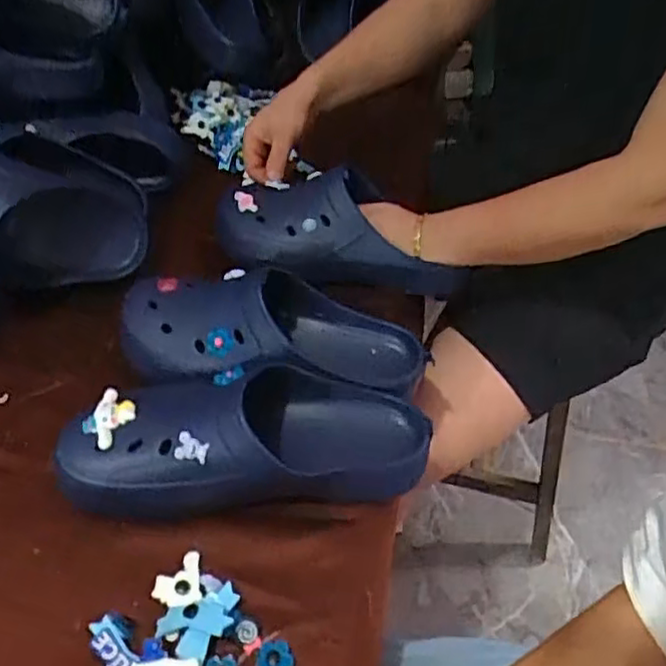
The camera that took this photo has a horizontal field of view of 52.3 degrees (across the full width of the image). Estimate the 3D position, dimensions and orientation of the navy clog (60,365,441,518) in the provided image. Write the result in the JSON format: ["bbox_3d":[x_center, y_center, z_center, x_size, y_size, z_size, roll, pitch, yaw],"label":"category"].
[{"bbox_3d":[-0.067,0.082,0.546,0.285,0.089,0.109,-3,43,-8],"label":"navy clog"}]

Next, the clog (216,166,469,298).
[{"bbox_3d":[0.004,-0.113,0.718,0.271,0.099,0.084,14,47,8],"label":"clog"}]

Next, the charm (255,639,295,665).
[{"bbox_3d":[-0.040,0.221,0.459,0.023,0.011,0.023,3,46,-3],"label":"charm"}]

